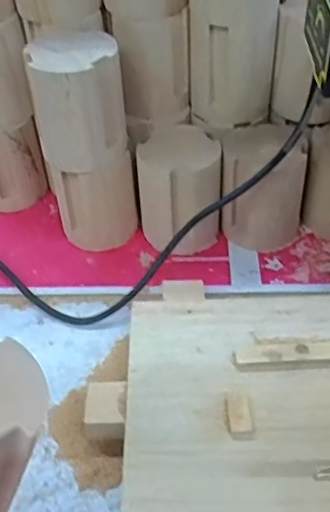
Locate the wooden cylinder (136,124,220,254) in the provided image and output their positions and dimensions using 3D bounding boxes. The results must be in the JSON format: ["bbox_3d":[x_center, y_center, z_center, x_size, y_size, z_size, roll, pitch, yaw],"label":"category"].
[{"bbox_3d":[0.014,-0.064,0.575,0.078,0.098,0.079,-4,45,-1],"label":"wooden cylinder"}]

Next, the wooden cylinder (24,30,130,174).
[{"bbox_3d":[-0.073,-0.135,0.521,0.077,0.098,0.074,-8,45,-5],"label":"wooden cylinder"}]

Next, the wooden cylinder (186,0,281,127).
[{"bbox_3d":[0.061,-0.220,0.531,0.079,0.196,0.069,-1,45,3],"label":"wooden cylinder"}]

